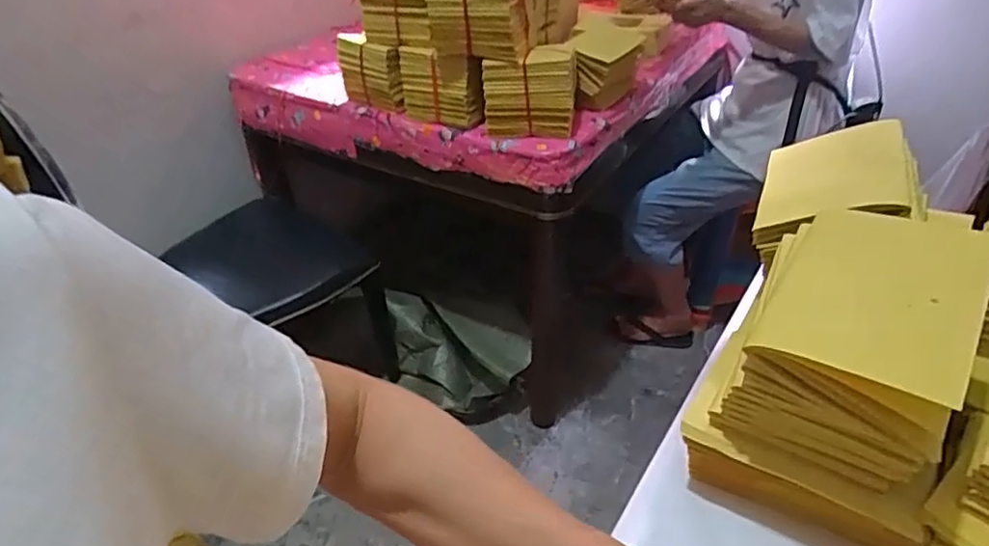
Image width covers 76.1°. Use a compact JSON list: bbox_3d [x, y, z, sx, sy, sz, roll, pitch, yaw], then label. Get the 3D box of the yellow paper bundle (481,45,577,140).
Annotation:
[{"bbox_3d":[0.066,-0.342,1.212,0.172,0.146,0.092,-2,37,3],"label":"yellow paper bundle"}]

